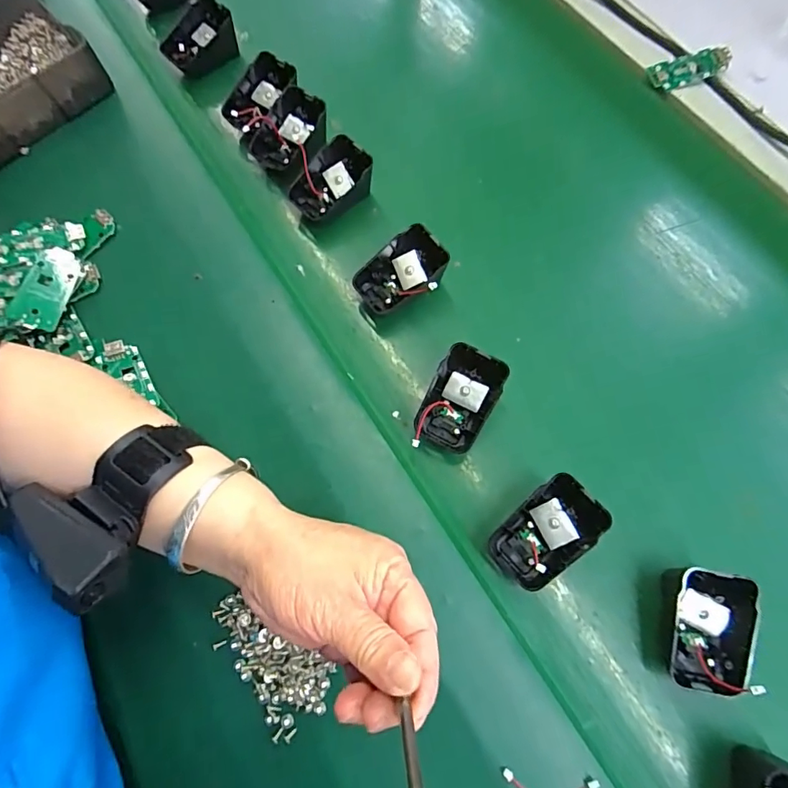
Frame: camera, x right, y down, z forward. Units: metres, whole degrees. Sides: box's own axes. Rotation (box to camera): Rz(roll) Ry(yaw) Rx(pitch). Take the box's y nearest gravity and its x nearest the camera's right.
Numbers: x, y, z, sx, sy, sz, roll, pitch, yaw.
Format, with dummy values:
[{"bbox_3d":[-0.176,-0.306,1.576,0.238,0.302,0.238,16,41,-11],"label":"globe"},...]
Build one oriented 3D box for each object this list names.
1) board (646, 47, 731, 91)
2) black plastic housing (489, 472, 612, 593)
[{"bbox_3d":[0.280,-0.306,0.459,0.069,0.008,0.030,-11,70,12],"label":"board"},{"bbox_3d":[0.098,0.087,0.308,0.069,0.028,0.043,-49,63,13],"label":"black plastic housing"}]

